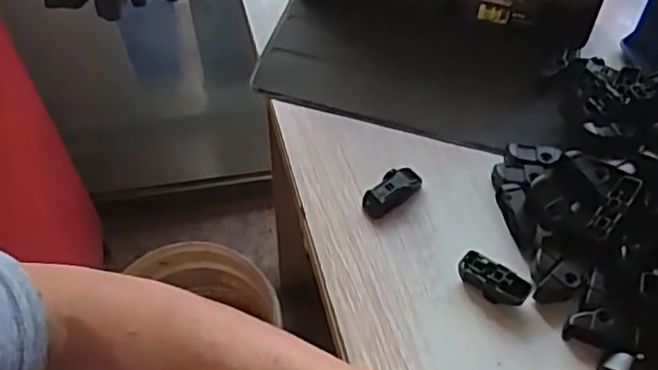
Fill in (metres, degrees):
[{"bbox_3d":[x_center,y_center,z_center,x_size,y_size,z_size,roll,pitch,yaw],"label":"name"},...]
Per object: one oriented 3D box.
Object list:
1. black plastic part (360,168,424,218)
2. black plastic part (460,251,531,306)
[{"bbox_3d":[0.045,0.005,0.472,0.044,0.026,0.018,-32,63,-22],"label":"black plastic part"},{"bbox_3d":[0.106,0.062,0.431,0.046,0.017,0.019,33,61,19],"label":"black plastic part"}]

